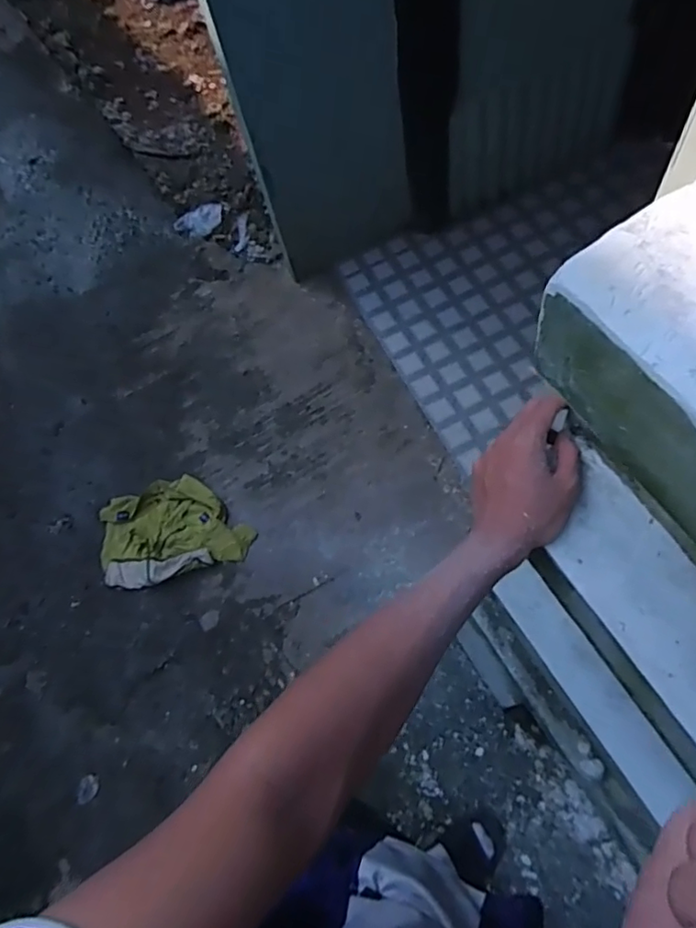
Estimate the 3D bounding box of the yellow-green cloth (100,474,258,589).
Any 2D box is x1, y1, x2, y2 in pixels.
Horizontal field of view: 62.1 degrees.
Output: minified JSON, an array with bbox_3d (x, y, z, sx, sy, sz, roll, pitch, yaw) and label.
[{"bbox_3d":[-0.528,0.184,1.740,0.422,0.025,0.325,-20,65,-1],"label":"yellow-green cloth"}]

